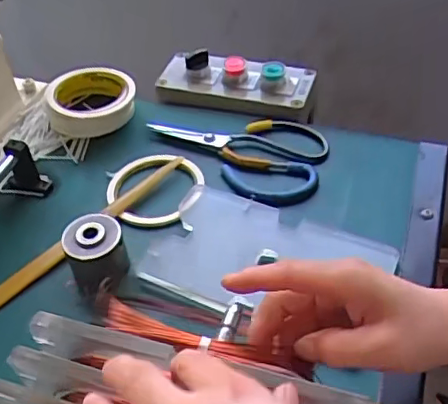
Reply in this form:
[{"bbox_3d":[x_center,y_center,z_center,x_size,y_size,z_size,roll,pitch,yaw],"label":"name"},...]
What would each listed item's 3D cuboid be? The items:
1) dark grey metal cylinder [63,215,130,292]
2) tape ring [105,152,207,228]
[{"bbox_3d":[-0.103,0.042,0.460,0.046,0.041,0.050,-2,46,2],"label":"dark grey metal cylinder"},{"bbox_3d":[-0.065,-0.015,0.538,0.089,0.017,0.094,-2,46,2],"label":"tape ring"}]

